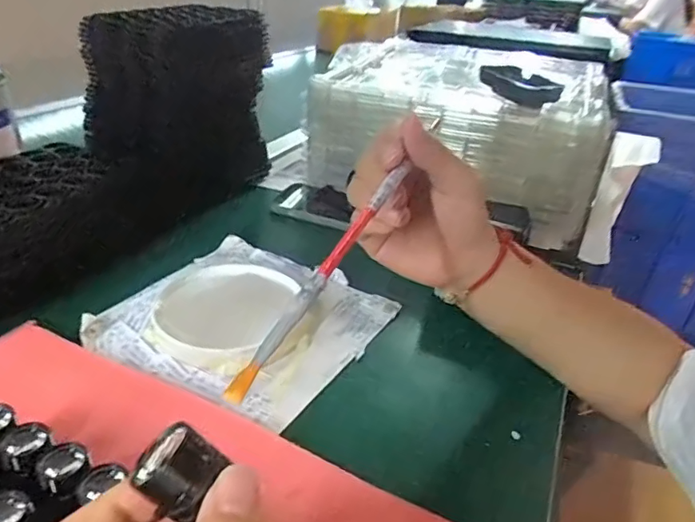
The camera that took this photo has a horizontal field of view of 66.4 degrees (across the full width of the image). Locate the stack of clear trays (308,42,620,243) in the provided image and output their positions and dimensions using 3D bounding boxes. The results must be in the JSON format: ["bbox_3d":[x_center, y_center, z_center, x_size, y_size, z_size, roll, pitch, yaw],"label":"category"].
[{"bbox_3d":[0.159,-0.191,0.718,0.330,0.137,0.312,14,31,17],"label":"stack of clear trays"}]

